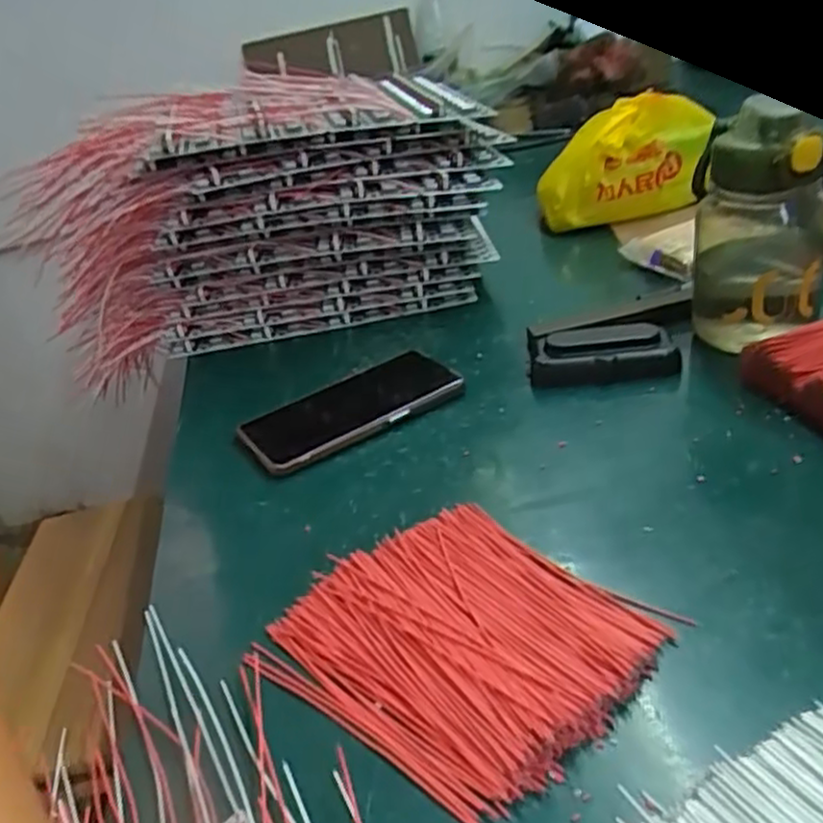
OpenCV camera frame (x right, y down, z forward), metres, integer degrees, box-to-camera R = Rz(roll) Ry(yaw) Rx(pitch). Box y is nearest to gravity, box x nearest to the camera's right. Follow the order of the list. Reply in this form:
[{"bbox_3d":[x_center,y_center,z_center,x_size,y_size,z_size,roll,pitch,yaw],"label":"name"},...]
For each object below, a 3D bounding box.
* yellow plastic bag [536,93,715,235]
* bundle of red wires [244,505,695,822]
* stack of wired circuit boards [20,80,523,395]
[{"bbox_3d":[0.224,-0.264,0.775,0.171,0.106,0.080,-15,34,-5],"label":"yellow plastic bag"},{"bbox_3d":[0.023,0.103,0.351,0.154,0.018,0.139,22,43,39],"label":"bundle of red wires"},{"bbox_3d":[-0.140,-0.176,0.690,0.454,0.213,0.121,-10,30,2],"label":"stack of wired circuit boards"}]

